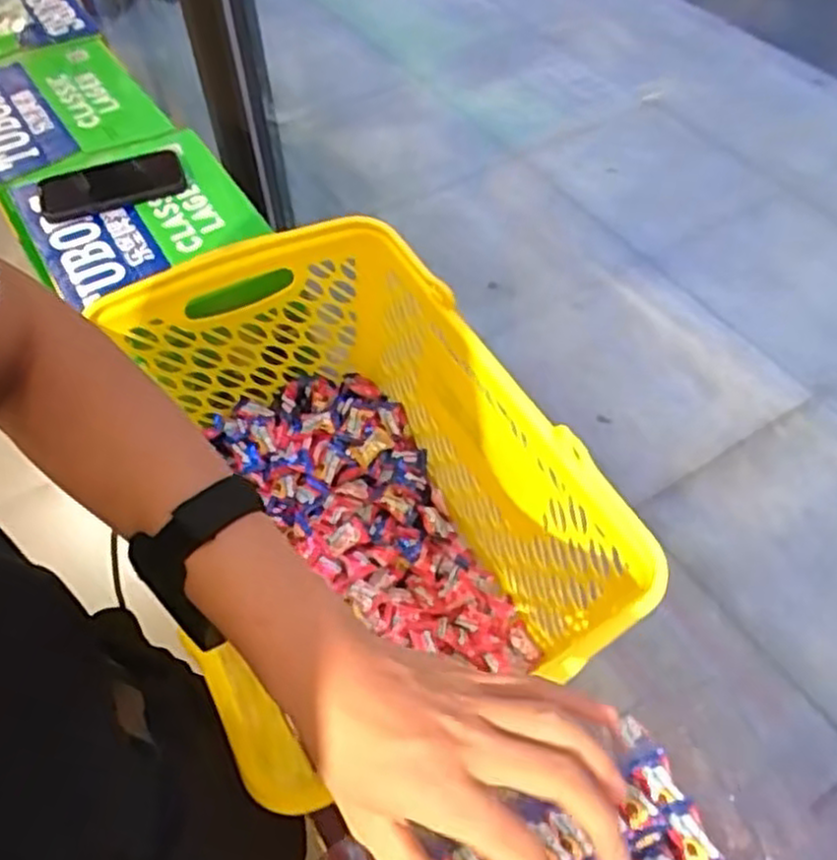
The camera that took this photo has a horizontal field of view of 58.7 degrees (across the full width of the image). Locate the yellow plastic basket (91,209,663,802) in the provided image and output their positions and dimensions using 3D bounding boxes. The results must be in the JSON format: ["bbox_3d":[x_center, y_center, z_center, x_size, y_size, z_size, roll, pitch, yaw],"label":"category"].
[{"bbox_3d":[-0.039,0.057,0.667,0.296,0.225,0.456,-18,55,-12],"label":"yellow plastic basket"}]

